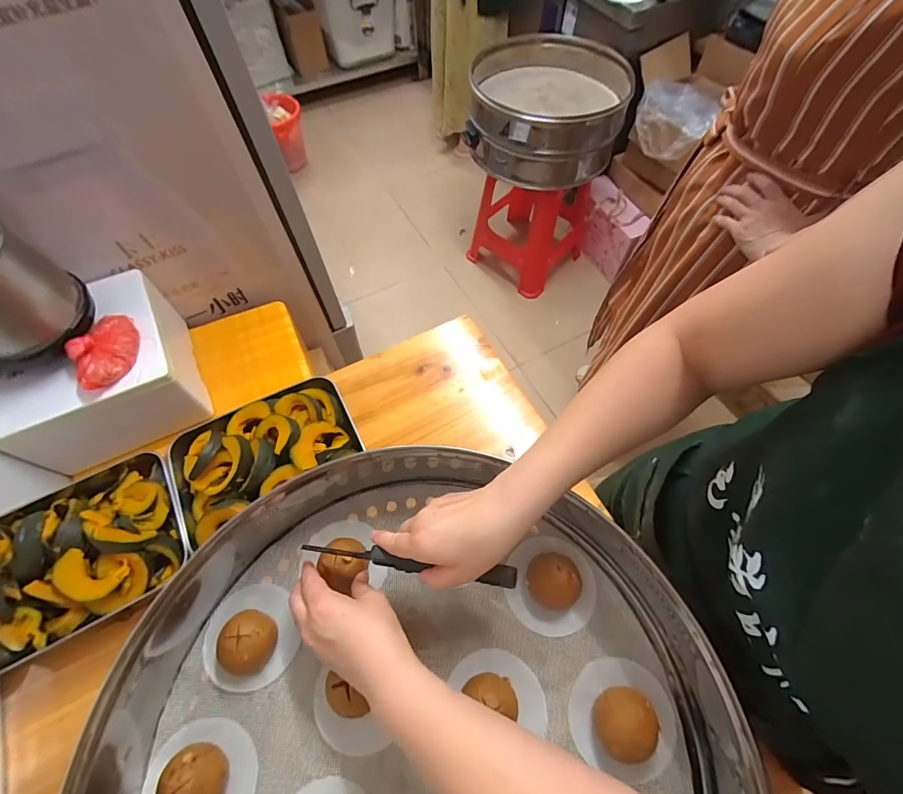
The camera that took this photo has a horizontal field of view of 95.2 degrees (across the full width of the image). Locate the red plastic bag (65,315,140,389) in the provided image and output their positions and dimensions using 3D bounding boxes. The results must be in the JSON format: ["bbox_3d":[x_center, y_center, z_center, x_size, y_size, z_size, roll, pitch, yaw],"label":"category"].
[{"bbox_3d":[-0.566,-0.076,0.682,0.082,0.055,0.134,25,64,12],"label":"red plastic bag"}]

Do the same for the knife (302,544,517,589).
[{"bbox_3d":[-0.042,0.155,0.389,0.204,0.021,0.016,5,61,8],"label":"knife"}]

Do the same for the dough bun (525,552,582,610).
[{"bbox_3d":[0.107,0.190,0.429,0.051,0.037,0.056,-18,63,-10],"label":"dough bun"}]

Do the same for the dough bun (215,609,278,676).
[{"bbox_3d":[-0.199,0.241,0.407,0.049,0.038,0.054,-6,62,-4],"label":"dough bun"}]

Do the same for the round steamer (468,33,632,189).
[{"bbox_3d":[0.307,-0.949,1.379,0.482,0.258,0.489,0,61,0],"label":"round steamer"}]

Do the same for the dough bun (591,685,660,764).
[{"bbox_3d":[0.155,0.293,0.372,0.048,0.033,0.053,23,64,11],"label":"dough bun"}]

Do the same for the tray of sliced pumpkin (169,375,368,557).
[{"bbox_3d":[-0.267,0.081,0.595,0.258,0.077,0.177,-32,66,-17],"label":"tray of sliced pumpkin"}]

